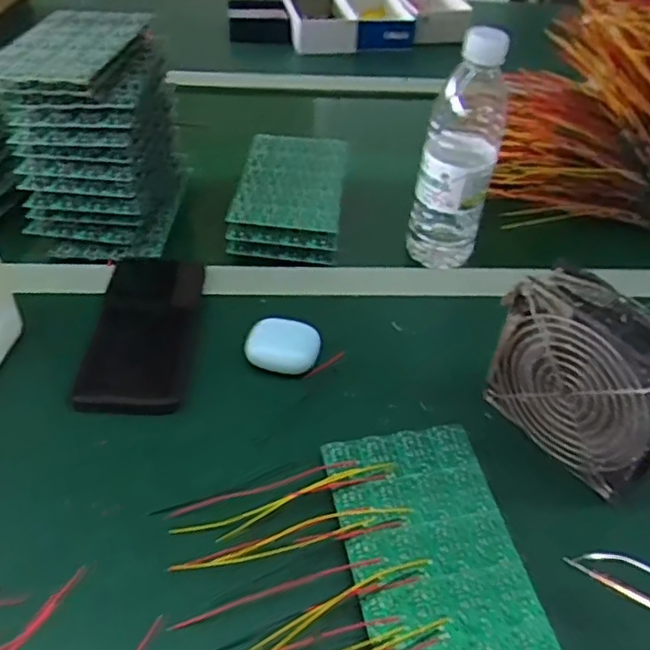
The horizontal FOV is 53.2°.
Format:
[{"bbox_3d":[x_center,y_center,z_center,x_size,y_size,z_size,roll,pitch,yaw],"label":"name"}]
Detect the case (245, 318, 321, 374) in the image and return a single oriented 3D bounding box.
[{"bbox_3d":[-0.033,0.015,0.508,0.055,0.021,0.037,9,43,5],"label":"case"}]

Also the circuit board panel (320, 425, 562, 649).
[{"bbox_3d":[0.065,0.137,0.395,0.101,0.004,0.170,-7,45,-10],"label":"circuit board panel"}]

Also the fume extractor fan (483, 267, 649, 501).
[{"bbox_3d":[0.177,0.040,0.435,0.043,0.121,0.130,-28,52,-30],"label":"fume extractor fan"}]

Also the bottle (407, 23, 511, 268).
[{"bbox_3d":[0.119,-0.150,0.573,0.064,0.197,0.052,18,45,13],"label":"bottle"}]

